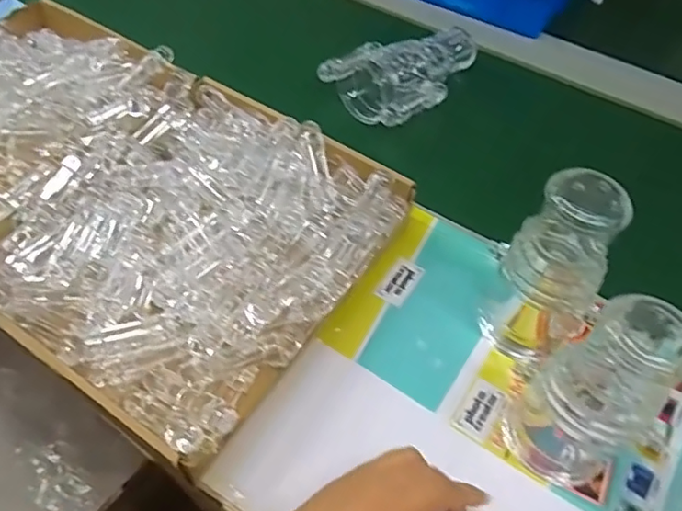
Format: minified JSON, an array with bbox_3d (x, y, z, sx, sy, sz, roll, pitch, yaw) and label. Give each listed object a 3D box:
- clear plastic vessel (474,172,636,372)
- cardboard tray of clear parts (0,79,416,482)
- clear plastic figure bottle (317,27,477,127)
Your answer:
[{"bbox_3d":[0.158,0.014,0.441,0.074,0.174,0.057,28,57,18],"label":"clear plastic vessel"},{"bbox_3d":[-0.124,-0.014,0.510,0.279,0.078,0.308,28,57,18],"label":"cardboard tray of clear parts"},{"bbox_3d":[0.088,-0.222,0.689,0.190,0.048,0.129,-29,60,-22],"label":"clear plastic figure bottle"}]

